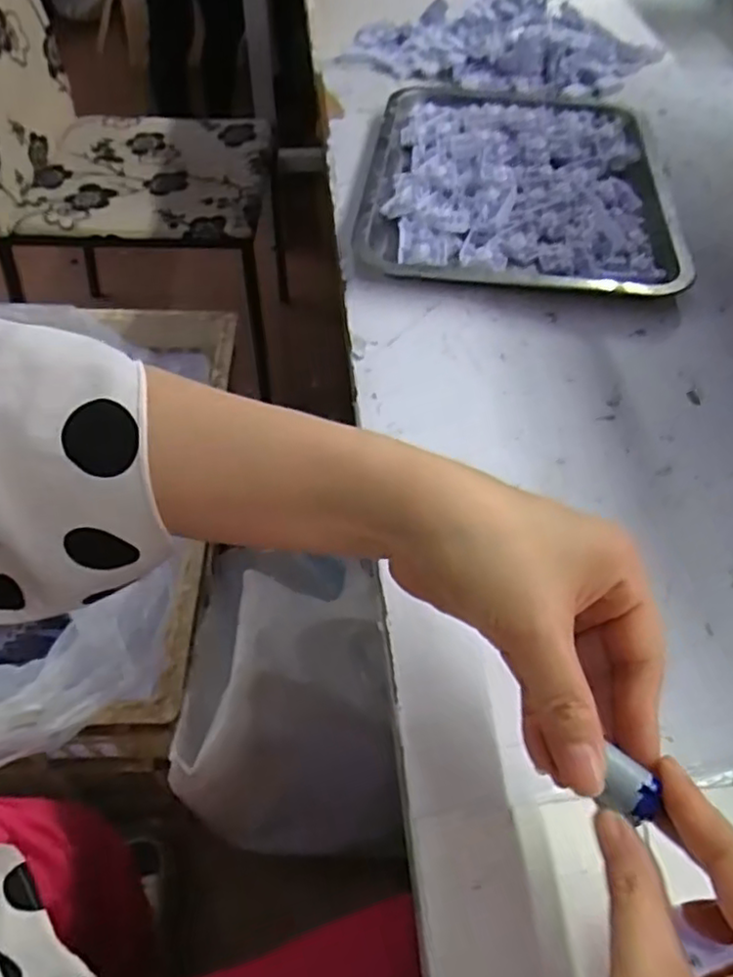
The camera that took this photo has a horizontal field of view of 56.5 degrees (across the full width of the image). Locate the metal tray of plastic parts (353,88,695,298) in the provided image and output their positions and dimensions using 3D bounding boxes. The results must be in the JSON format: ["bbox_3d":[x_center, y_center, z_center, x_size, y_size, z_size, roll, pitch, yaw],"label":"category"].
[{"bbox_3d":[0.138,-0.285,0.618,0.261,0.026,0.345,6,51,3],"label":"metal tray of plastic parts"}]

